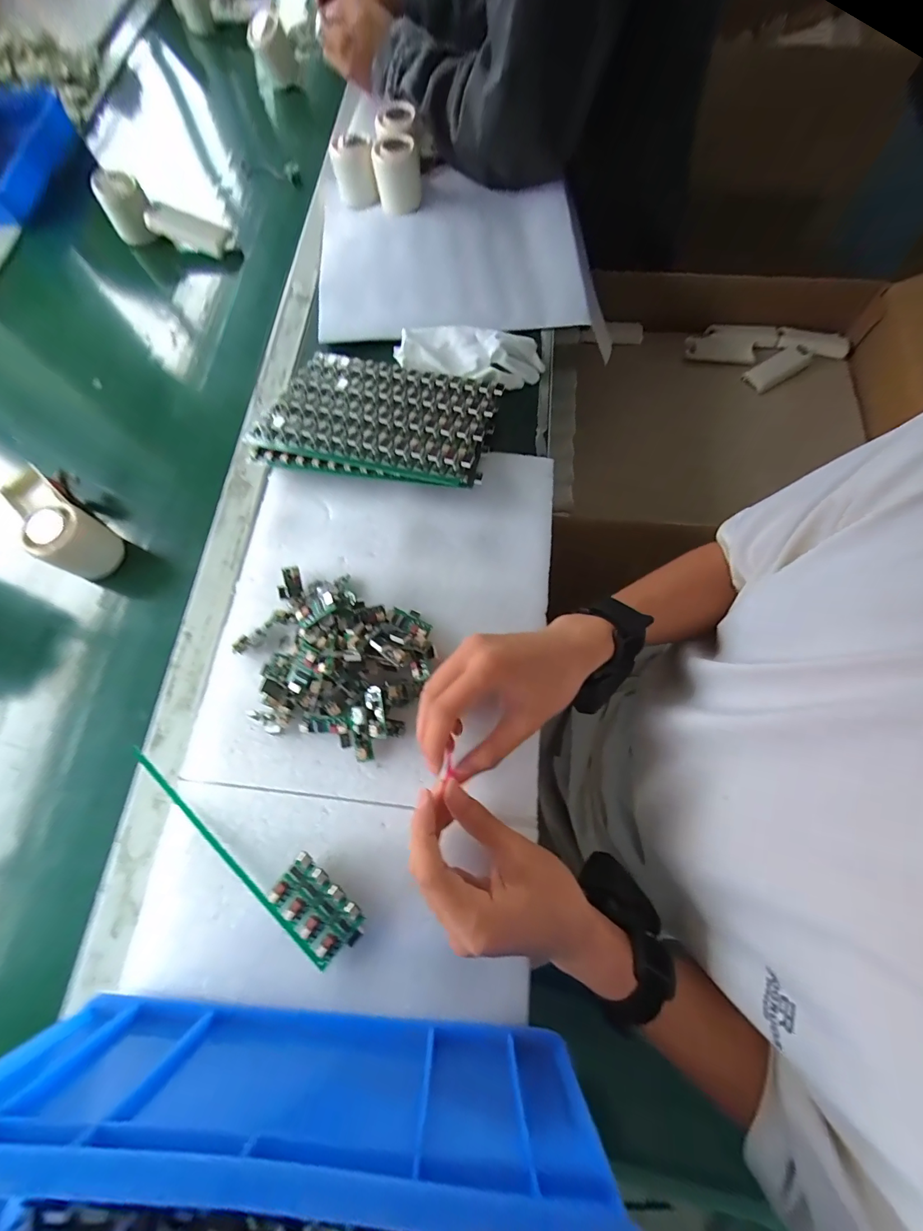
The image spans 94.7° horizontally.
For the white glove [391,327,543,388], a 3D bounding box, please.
[{"bbox_3d":[0.008,-0.291,0.476,0.161,0.029,0.072,10,72,6],"label":"white glove"}]

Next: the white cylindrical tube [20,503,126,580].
[{"bbox_3d":[-0.368,-0.069,0.407,0.049,0.056,0.053,-1,71,2],"label":"white cylindrical tube"}]

